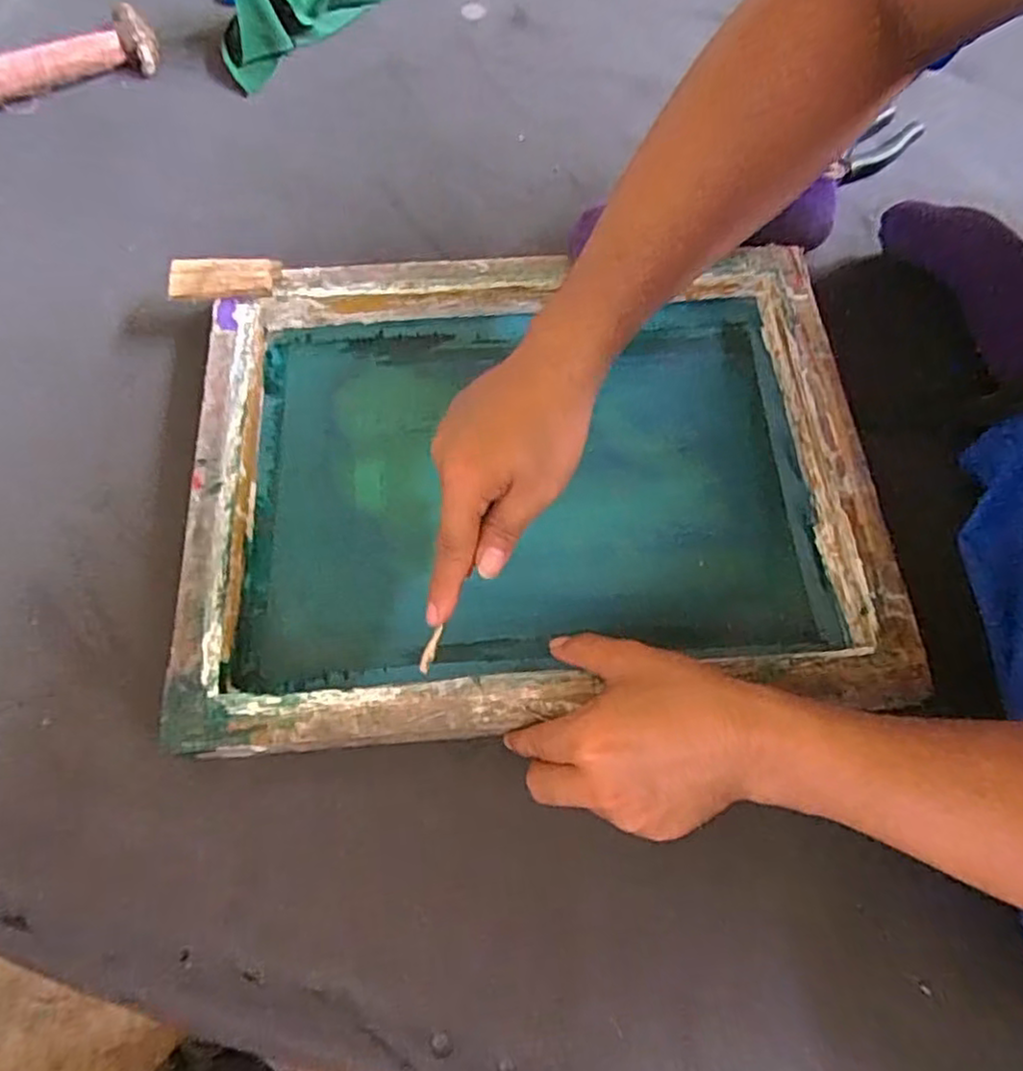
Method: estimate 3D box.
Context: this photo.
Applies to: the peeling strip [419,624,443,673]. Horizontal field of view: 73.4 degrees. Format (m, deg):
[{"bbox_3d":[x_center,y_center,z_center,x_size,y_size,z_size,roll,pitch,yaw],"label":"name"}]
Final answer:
[{"bbox_3d":[-0.048,0.068,0.408,0.006,0.004,0.027,19,79,7],"label":"peeling strip"}]

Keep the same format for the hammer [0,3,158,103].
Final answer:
[{"bbox_3d":[-0.462,-0.434,0.637,0.261,0.040,0.064,-27,70,-11],"label":"hammer"}]

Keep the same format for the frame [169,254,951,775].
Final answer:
[{"bbox_3d":[0.014,-0.043,0.491,0.456,0.060,0.351,-4,68,-2],"label":"frame"}]

